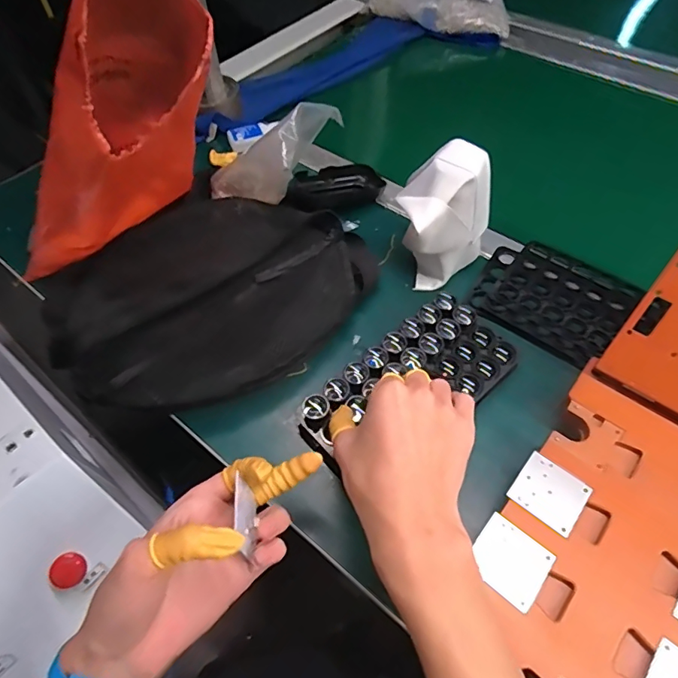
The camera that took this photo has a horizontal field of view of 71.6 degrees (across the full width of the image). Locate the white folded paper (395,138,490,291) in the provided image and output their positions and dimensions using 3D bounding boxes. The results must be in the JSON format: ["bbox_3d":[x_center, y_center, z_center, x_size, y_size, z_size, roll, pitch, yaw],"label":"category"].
[{"bbox_3d":[0.105,-0.120,0.472,0.089,0.116,0.088,12,57,10],"label":"white folded paper"}]

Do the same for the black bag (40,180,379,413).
[{"bbox_3d":[-0.122,-0.047,0.464,0.309,0.054,0.228,-33,61,-19],"label":"black bag"}]

